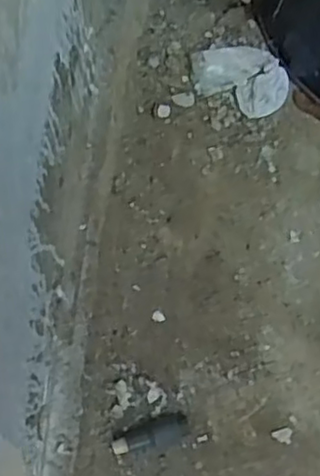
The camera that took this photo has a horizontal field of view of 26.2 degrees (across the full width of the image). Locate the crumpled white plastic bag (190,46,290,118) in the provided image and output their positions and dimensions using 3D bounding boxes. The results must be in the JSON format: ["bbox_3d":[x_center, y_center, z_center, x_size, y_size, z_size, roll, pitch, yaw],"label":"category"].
[{"bbox_3d":[0.137,-0.270,1.177,0.165,0.031,0.106,7,79,1],"label":"crumpled white plastic bag"}]

